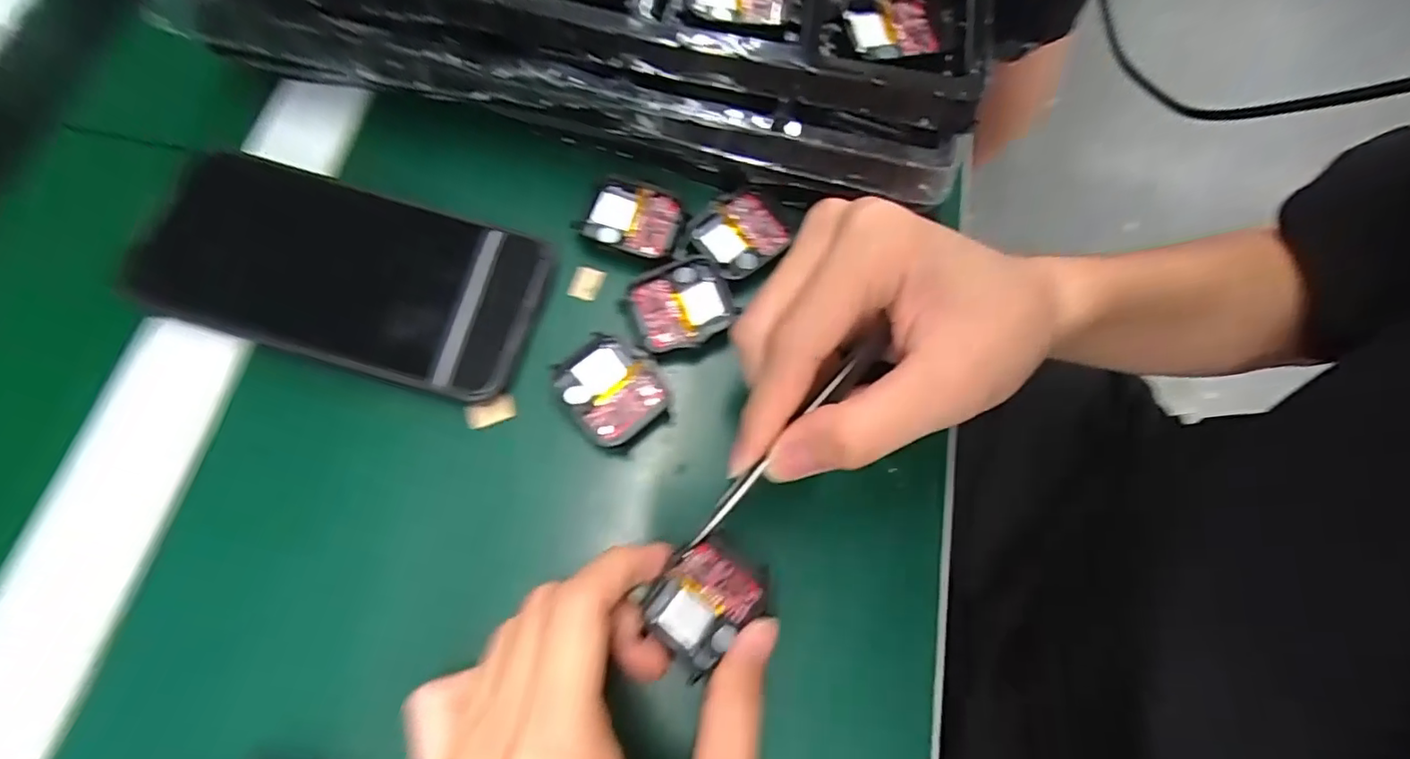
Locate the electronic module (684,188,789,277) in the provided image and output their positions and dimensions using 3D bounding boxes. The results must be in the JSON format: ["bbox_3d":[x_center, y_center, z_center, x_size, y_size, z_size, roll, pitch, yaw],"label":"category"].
[{"bbox_3d":[0.015,-0.066,0.274,0.039,0.007,0.036,-35,76,-14],"label":"electronic module"}]

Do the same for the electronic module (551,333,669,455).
[{"bbox_3d":[-0.038,0.004,0.246,0.037,0.005,0.046,-41,77,-15],"label":"electronic module"}]

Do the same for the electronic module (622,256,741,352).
[{"bbox_3d":[-0.011,-0.033,0.259,0.042,0.007,0.038,-21,73,-10],"label":"electronic module"}]

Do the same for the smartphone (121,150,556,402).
[{"bbox_3d":[-0.151,-0.045,0.253,0.156,0.017,0.078,14,69,3],"label":"smartphone"}]

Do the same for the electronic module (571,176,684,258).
[{"bbox_3d":[-0.033,-0.075,0.273,0.043,0.006,0.035,17,70,3],"label":"electronic module"}]

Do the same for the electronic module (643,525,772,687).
[{"bbox_3d":[0.001,0.081,0.224,0.034,0.008,0.044,42,56,13],"label":"electronic module"}]

